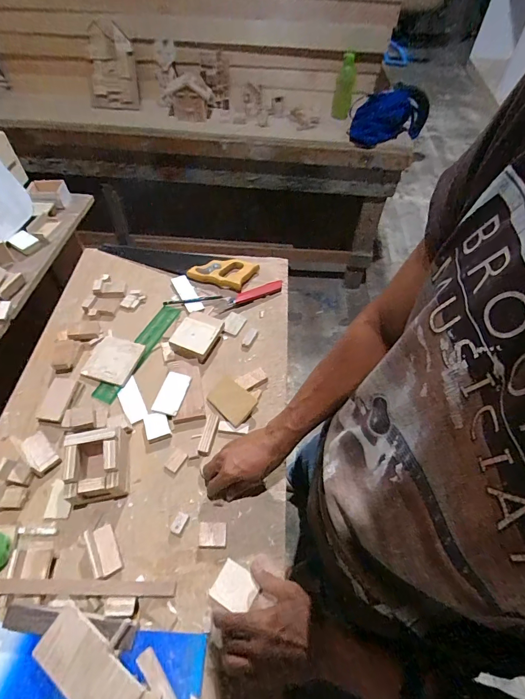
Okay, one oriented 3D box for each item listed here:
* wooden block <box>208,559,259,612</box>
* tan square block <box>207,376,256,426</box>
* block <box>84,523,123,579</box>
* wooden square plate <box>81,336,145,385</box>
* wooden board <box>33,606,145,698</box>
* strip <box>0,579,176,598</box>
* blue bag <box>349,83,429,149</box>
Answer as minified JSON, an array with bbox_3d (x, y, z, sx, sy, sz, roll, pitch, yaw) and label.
[{"bbox_3d":[-0.040,0.334,0.514,0.056,0.010,0.049,27,59,17],"label":"wooden block"},{"bbox_3d":[-0.059,0.093,0.676,0.086,0.015,0.065,35,61,21],"label":"tan square block"},{"bbox_3d":[-0.228,0.285,0.523,0.031,0.030,0.066,-22,58,-16],"label":"block"},{"bbox_3d":[-0.298,0.013,0.724,0.102,0.008,0.098,16,56,10],"label":"wooden square plate"},{"bbox_3d":[-0.207,0.375,0.430,0.136,0.013,0.059,30,65,18],"label":"wooden board"},{"bbox_3d":[-0.243,0.320,0.488,0.244,0.017,0.018,9,54,-12],"label":"strip"},{"bbox_3d":[0.463,-0.866,1.348,0.296,0.151,0.123,-25,59,-18],"label":"blue bag"}]

